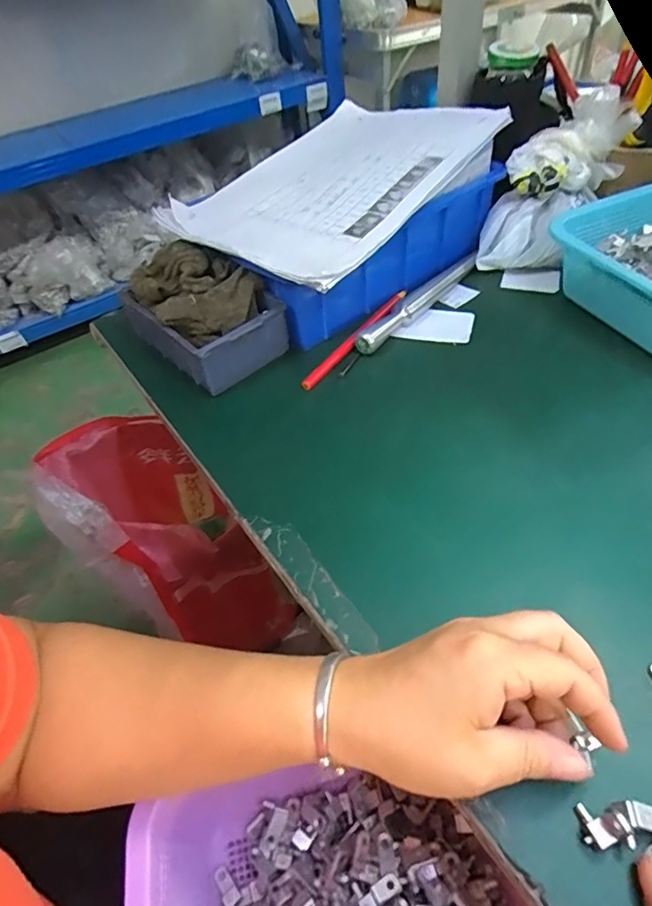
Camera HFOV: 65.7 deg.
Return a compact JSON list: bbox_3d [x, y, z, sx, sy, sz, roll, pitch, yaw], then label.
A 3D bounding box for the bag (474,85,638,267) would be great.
[{"bbox_3d":[0.220,-0.259,0.501,0.090,0.074,0.181,45,107,35],"label":"bag"}]

